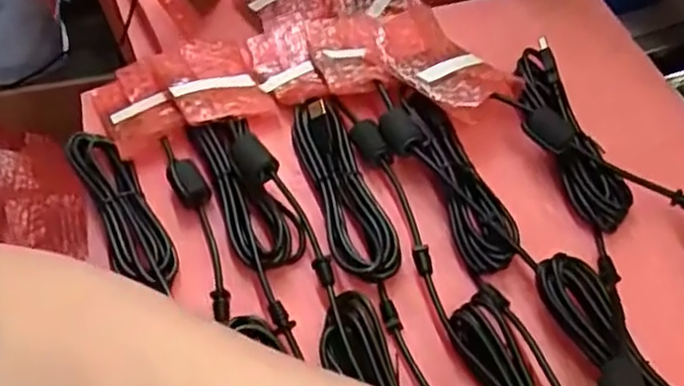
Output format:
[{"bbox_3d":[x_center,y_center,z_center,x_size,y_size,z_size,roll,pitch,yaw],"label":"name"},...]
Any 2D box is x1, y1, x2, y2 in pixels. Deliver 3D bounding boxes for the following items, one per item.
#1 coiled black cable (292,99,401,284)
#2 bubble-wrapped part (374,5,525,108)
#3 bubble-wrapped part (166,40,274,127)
[{"bbox_3d":[0.000,-0.005,0.459,0.040,0.023,0.142,-12,58,-10],"label":"coiled black cable"},{"bbox_3d":[0.070,-0.092,0.494,0.107,0.018,0.060,40,63,21],"label":"bubble-wrapped part"},{"bbox_3d":[-0.095,-0.084,0.518,0.063,0.028,0.092,-17,59,-13],"label":"bubble-wrapped part"}]

